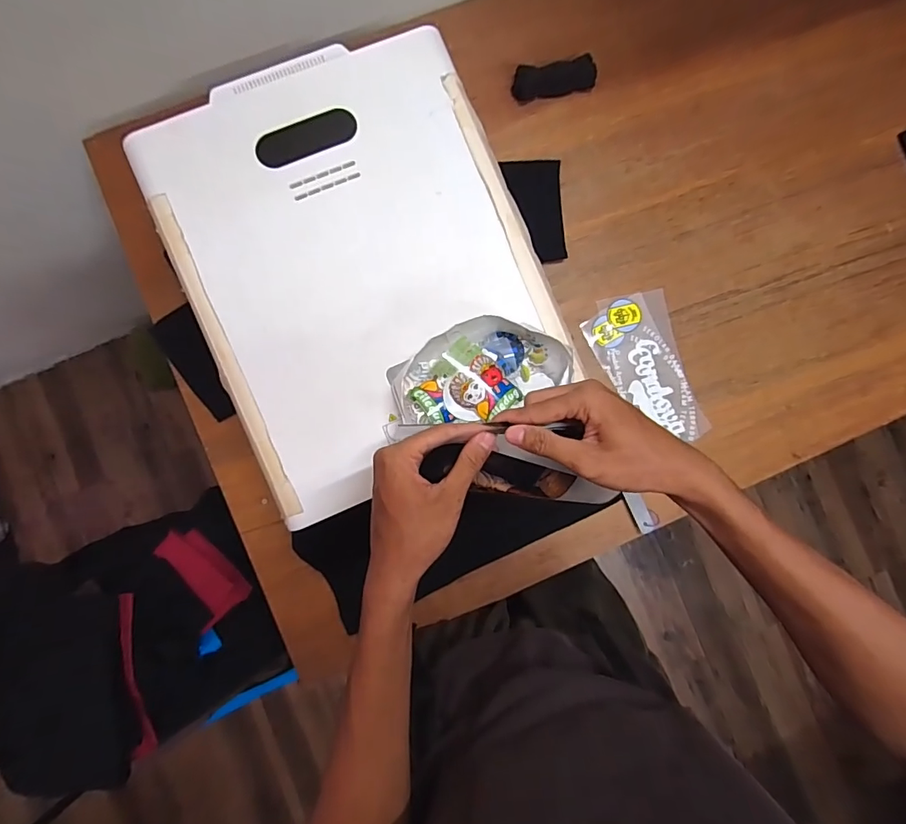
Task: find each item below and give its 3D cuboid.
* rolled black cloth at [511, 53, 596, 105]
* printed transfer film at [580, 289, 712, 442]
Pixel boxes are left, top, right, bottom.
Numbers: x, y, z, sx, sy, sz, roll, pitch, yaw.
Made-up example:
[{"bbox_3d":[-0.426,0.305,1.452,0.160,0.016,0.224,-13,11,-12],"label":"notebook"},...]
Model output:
[{"bbox_3d":[0.159,-0.526,0.743,0.128,0.029,0.045,-8,88,-4],"label":"rolled black cloth"},{"bbox_3d":[0.303,-0.066,0.743,0.131,0.007,0.243,-20,88,1],"label":"printed transfer film"}]

